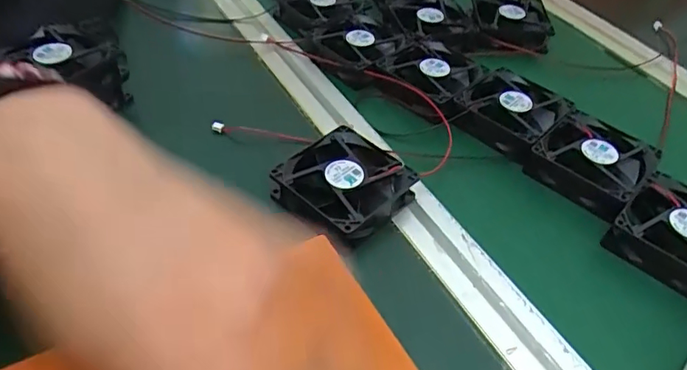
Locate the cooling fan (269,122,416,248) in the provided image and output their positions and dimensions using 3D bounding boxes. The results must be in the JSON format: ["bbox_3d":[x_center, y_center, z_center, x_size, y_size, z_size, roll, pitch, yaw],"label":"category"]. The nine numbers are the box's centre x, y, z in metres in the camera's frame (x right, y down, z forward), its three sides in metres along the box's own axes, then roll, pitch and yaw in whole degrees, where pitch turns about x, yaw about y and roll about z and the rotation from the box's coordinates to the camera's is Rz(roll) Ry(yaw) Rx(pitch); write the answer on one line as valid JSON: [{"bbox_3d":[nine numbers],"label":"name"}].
[{"bbox_3d":[-0.001,0.002,0.388,0.090,0.030,0.082,-32,55,-32],"label":"cooling fan"}]

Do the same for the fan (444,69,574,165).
[{"bbox_3d":[0.147,-0.061,0.469,0.080,0.033,0.094,35,51,27],"label":"fan"}]

